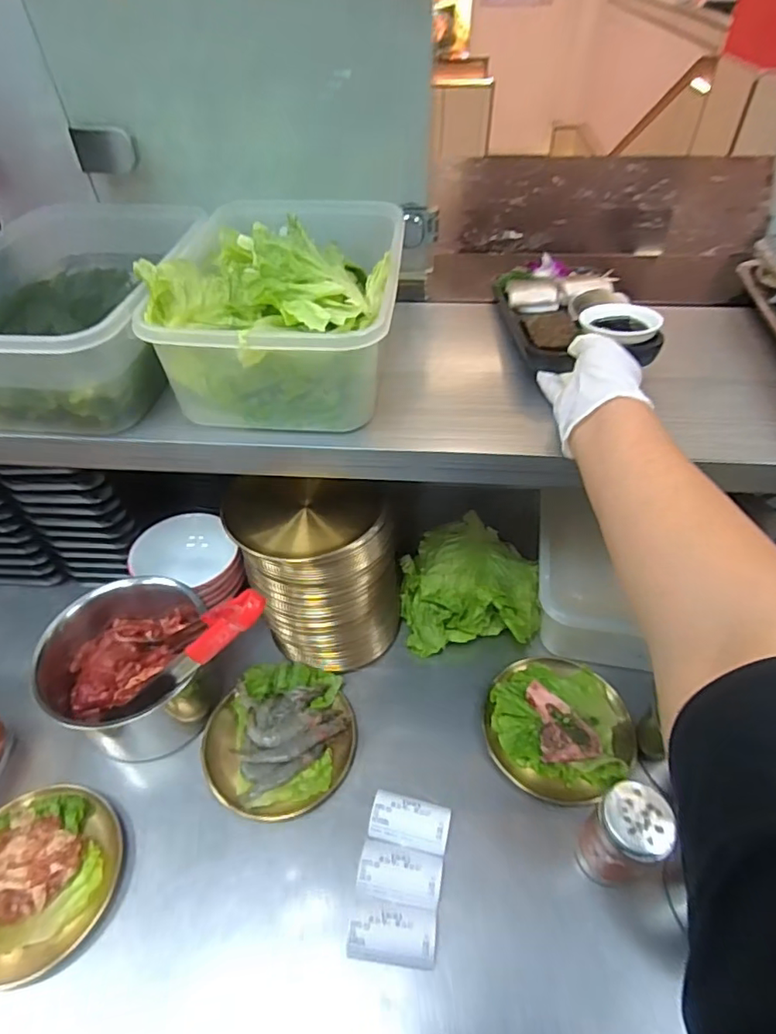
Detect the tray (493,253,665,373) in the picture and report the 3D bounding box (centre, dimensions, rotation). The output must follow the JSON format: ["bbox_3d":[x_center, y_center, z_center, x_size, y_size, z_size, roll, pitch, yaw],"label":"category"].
[{"bbox_3d":[0.194,-0.232,0.610,0.126,0.041,0.217,-2,47,-1],"label":"tray"}]

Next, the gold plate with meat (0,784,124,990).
[{"bbox_3d":[-0.346,0.346,0.543,0.156,0.032,0.156,0,47,0],"label":"gold plate with meat"}]

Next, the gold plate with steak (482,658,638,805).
[{"bbox_3d":[0.189,0.232,0.635,0.151,0.023,0.161,0,47,0],"label":"gold plate with steak"}]

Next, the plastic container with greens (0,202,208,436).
[{"bbox_3d":[-0.315,-0.229,0.601,0.212,0.105,0.328,2,47,3],"label":"plastic container with greens"}]

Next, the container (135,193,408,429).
[{"bbox_3d":[-0.100,-0.212,0.574,0.216,0.110,0.285,2,47,3],"label":"container"}]

